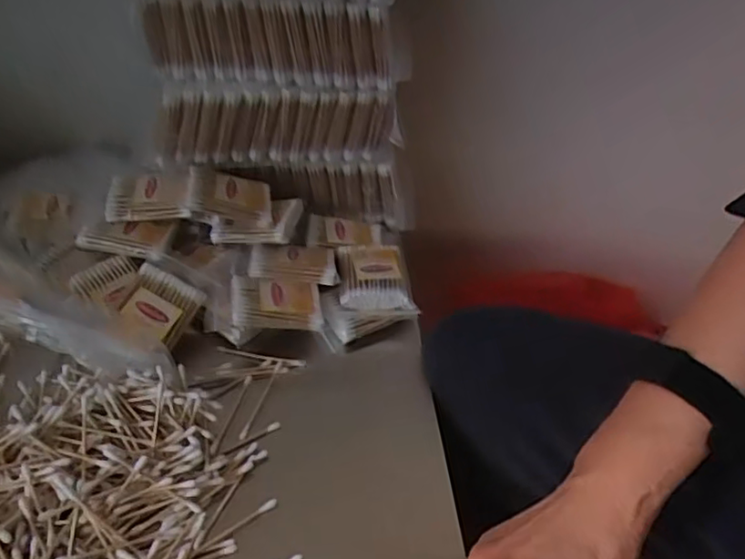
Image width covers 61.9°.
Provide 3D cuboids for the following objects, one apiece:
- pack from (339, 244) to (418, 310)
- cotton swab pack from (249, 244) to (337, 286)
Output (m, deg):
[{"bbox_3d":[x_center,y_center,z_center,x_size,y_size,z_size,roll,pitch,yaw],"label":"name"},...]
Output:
[{"bbox_3d":[0.002,-0.005,0.544,0.057,0.017,0.072,0,43,-6],"label":"pack"},{"bbox_3d":[-0.068,-0.015,0.539,0.075,0.009,0.041,2,43,-3],"label":"cotton swab pack"}]

